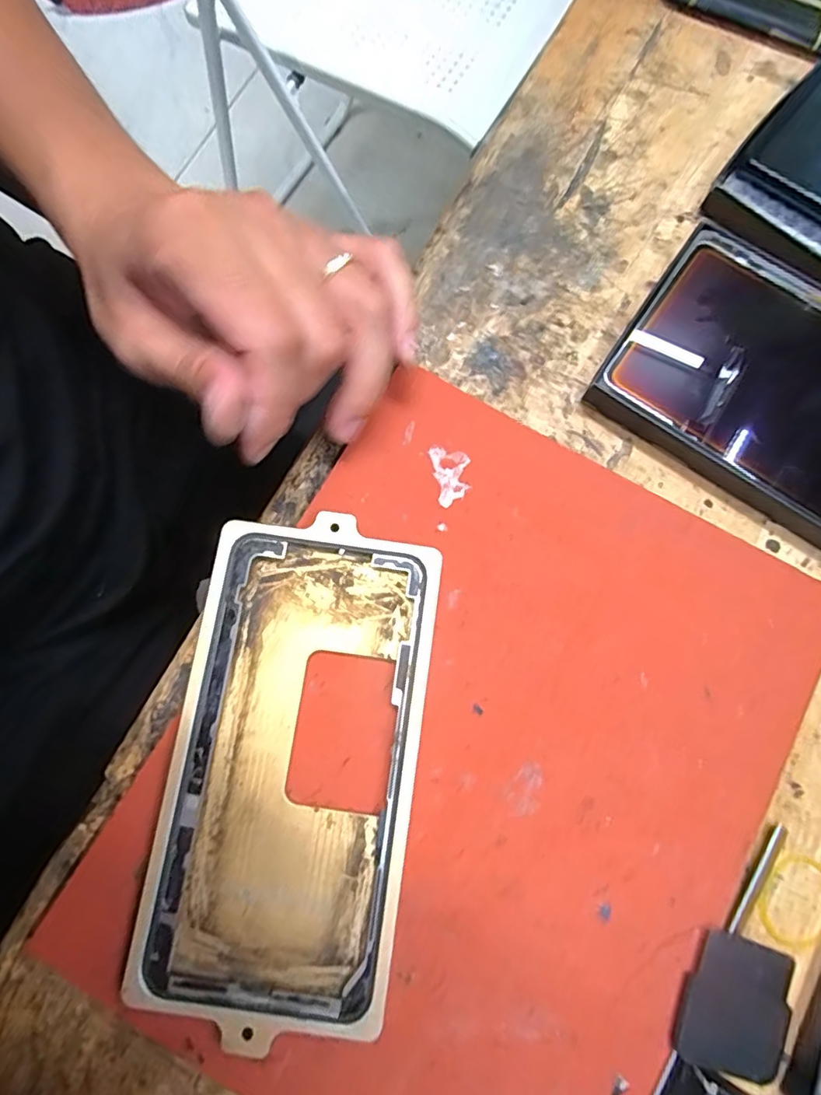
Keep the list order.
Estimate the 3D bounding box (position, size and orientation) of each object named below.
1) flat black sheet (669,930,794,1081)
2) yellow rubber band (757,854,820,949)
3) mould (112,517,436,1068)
[{"bbox_3d":[0.111,0.154,0.185,0.038,0.004,0.040,19,78,3],"label":"flat black sheet"},{"bbox_3d":[0.140,0.127,0.198,0.026,0.004,0.031,30,79,5],"label":"yellow rubber band"},{"bbox_3d":[-0.042,0.075,0.199,0.087,0.009,0.166,8,78,1],"label":"mould"}]

